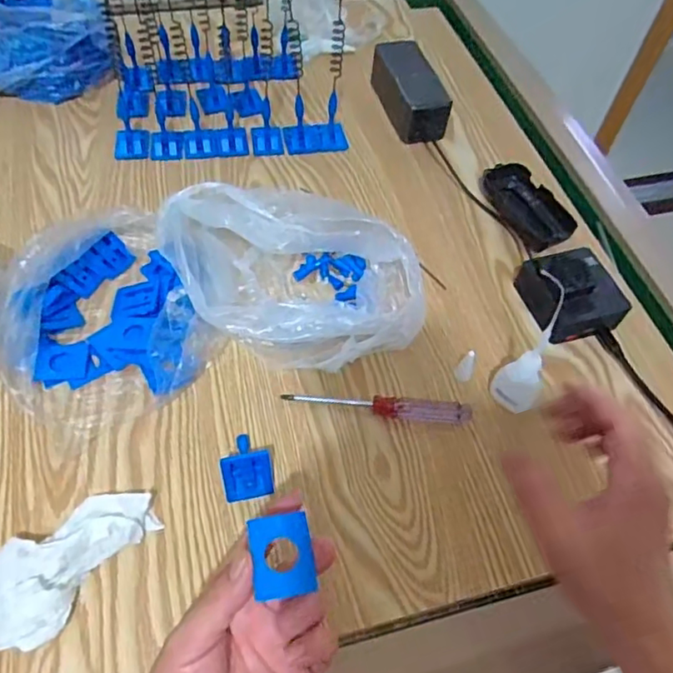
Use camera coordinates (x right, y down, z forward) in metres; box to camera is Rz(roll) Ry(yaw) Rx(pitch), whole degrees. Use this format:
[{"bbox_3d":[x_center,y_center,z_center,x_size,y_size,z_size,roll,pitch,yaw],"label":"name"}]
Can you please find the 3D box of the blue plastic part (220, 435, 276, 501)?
[{"bbox_3d":[-0.066,0.092,0.427,0.035,0.033,0.050,-10,57,-11],"label":"blue plastic part"}]

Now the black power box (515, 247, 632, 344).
[{"bbox_3d":[0.212,-0.038,0.528,0.072,0.044,0.081,-16,58,-15],"label":"black power box"}]

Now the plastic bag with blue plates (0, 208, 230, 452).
[{"bbox_3d":[-0.196,-0.019,0.482,0.158,0.051,0.177,-28,62,-22],"label":"plastic bag with blue plates"}]

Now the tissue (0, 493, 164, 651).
[{"bbox_3d":[-0.180,0.147,0.387,0.064,0.023,0.120,39,61,21],"label":"tissue"}]

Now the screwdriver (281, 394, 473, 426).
[{"bbox_3d":[0.035,0.052,0.473,0.150,0.015,0.023,8,55,1],"label":"screwdriver"}]

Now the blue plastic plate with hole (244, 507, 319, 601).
[{"bbox_3d":[-0.028,0.112,0.303,0.031,0.004,0.039,-10,57,-11],"label":"blue plastic plate with hole"}]

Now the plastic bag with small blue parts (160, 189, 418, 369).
[{"bbox_3d":[-0.032,-0.055,0.501,0.181,0.078,0.167,-19,59,-17],"label":"plastic bag with small blue parts"}]

